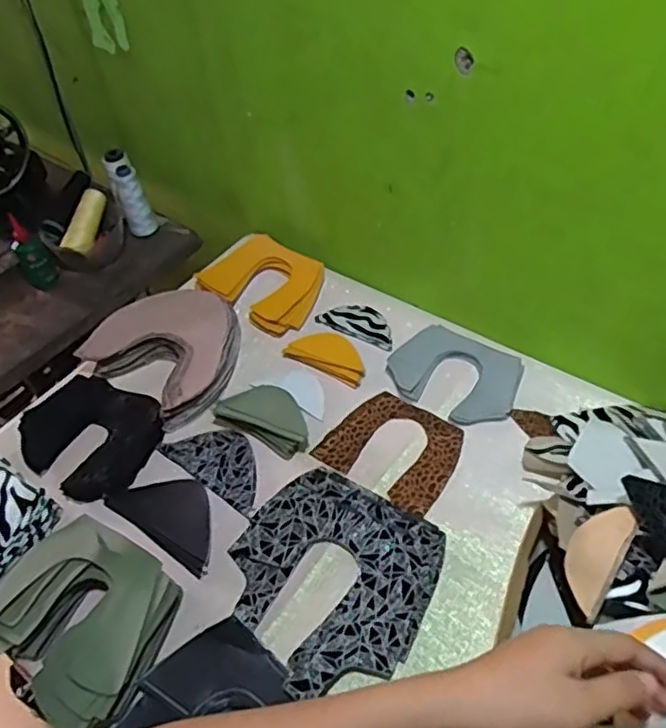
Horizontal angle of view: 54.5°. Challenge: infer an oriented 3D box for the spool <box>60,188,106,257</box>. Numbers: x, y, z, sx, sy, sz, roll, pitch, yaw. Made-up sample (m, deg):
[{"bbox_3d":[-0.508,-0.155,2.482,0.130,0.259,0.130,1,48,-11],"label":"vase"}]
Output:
[{"bbox_3d":[-0.382,-0.222,1.005,0.037,0.038,0.111,8,70,14],"label":"spool"}]

